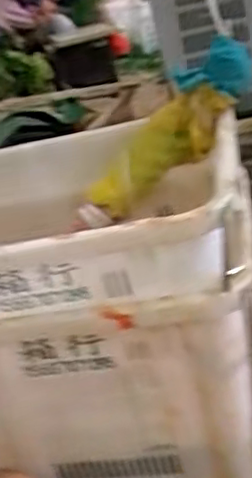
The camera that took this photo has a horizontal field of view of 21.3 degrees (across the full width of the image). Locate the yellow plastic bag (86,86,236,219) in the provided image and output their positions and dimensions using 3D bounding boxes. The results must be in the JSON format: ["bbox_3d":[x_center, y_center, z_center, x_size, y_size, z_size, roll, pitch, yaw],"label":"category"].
[{"bbox_3d":[0.053,-0.136,1.059,0.259,0.094,0.040,-42,24,14],"label":"yellow plastic bag"}]

